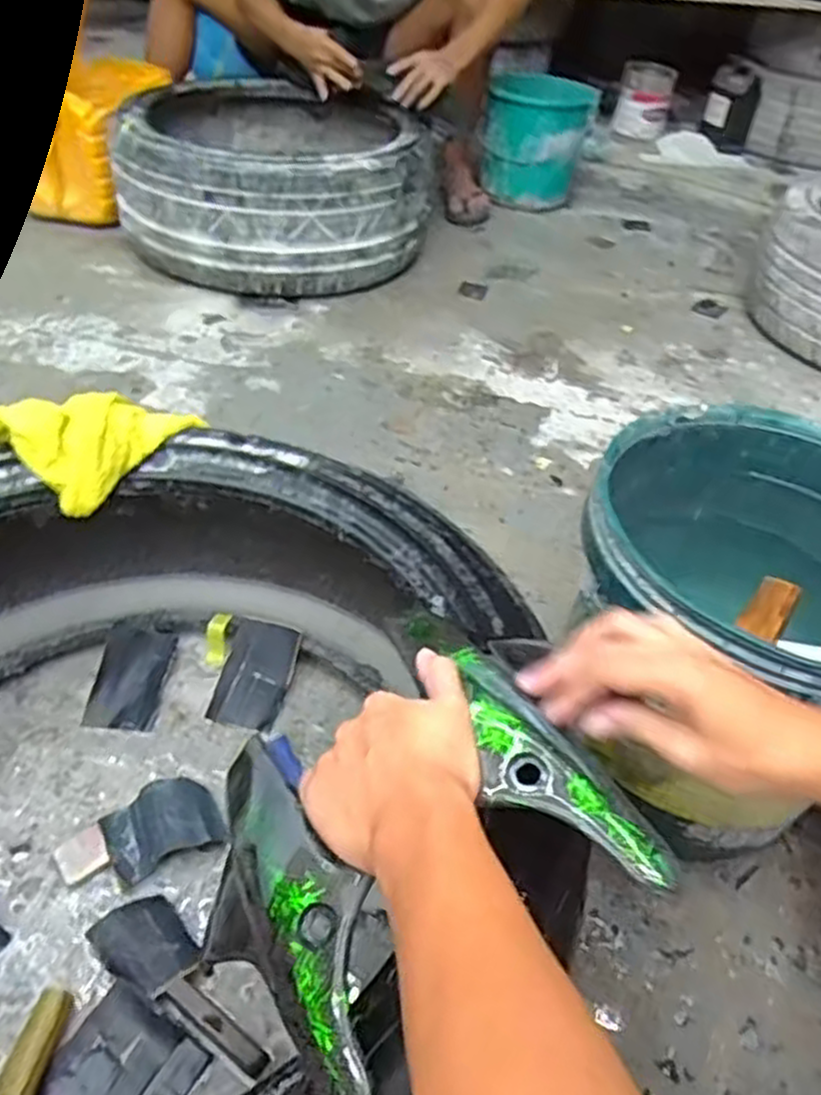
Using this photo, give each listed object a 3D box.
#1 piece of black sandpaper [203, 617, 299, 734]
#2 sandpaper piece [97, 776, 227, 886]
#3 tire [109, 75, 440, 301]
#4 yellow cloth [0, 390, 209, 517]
[{"bbox_3d":[-0.166,0.135,0.825,0.074,0.013,0.113,13,68,9],"label":"piece of black sandpaper"},{"bbox_3d":[-0.224,0.249,0.699,0.094,0.031,0.084,-18,49,-25],"label":"sandpaper piece"},{"bbox_3d":[-0.263,-0.790,1.649,0.600,0.252,0.646,8,43,1],"label":"tire"},{"bbox_3d":[-0.299,-0.119,0.726,0.150,0.050,0.162,29,47,21],"label":"yellow cloth"}]

